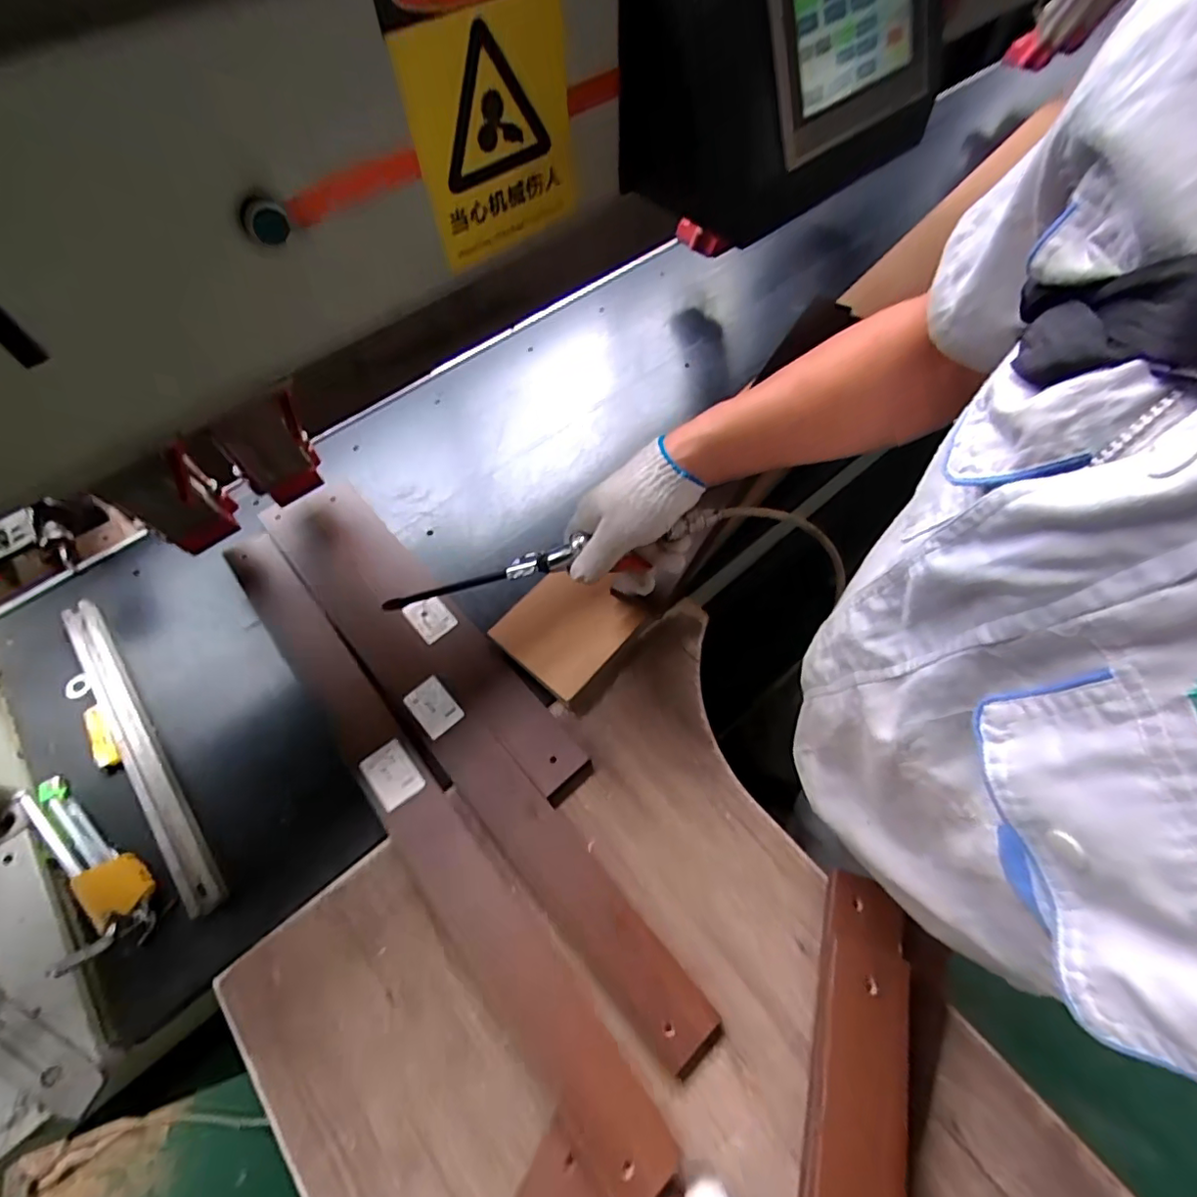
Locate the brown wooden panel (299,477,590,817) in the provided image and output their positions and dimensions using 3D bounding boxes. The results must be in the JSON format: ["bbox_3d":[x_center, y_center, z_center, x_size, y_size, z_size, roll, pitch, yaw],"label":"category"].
[{"bbox_3d":[-0.190,0.023,0.654,0.057,0.011,0.499,-38,68,-18],"label":"brown wooden panel"}]

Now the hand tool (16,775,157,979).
[{"bbox_3d":[-0.491,0.237,0.525,0.216,0.052,0.065,40,70,19],"label":"hand tool"}]

